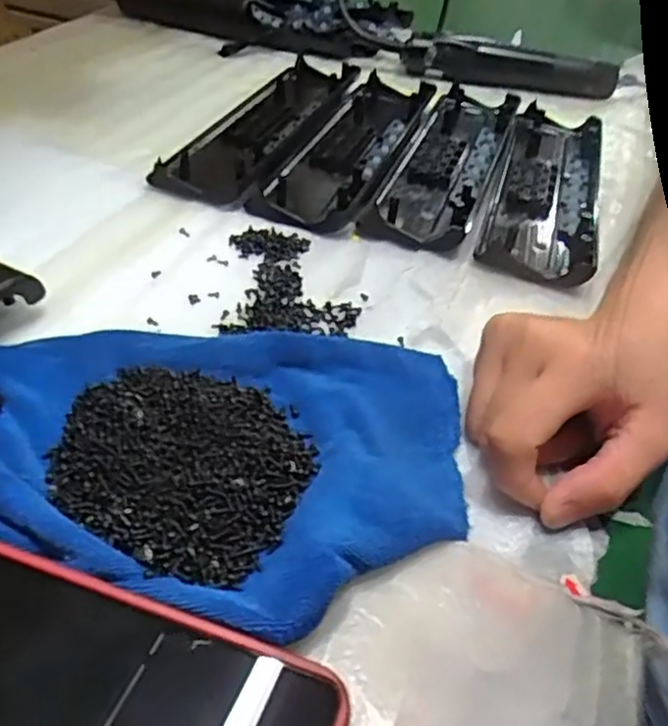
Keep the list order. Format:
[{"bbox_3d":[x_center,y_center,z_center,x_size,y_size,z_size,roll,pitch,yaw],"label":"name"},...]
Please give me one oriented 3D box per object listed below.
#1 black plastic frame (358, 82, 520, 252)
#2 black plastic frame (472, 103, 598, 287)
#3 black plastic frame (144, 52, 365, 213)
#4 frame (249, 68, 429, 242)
[{"bbox_3d":[0.083,-0.149,0.512,0.067,0.022,0.237,16,41,11],"label":"black plastic frame"},{"bbox_3d":[0.148,-0.124,0.488,0.069,0.020,0.231,15,41,9],"label":"black plastic frame"},{"bbox_3d":[-0.051,-0.180,0.534,0.071,0.024,0.239,16,41,10],"label":"black plastic frame"},{"bbox_3d":[0.014,-0.161,0.516,0.068,0.019,0.242,16,41,11],"label":"frame"}]

